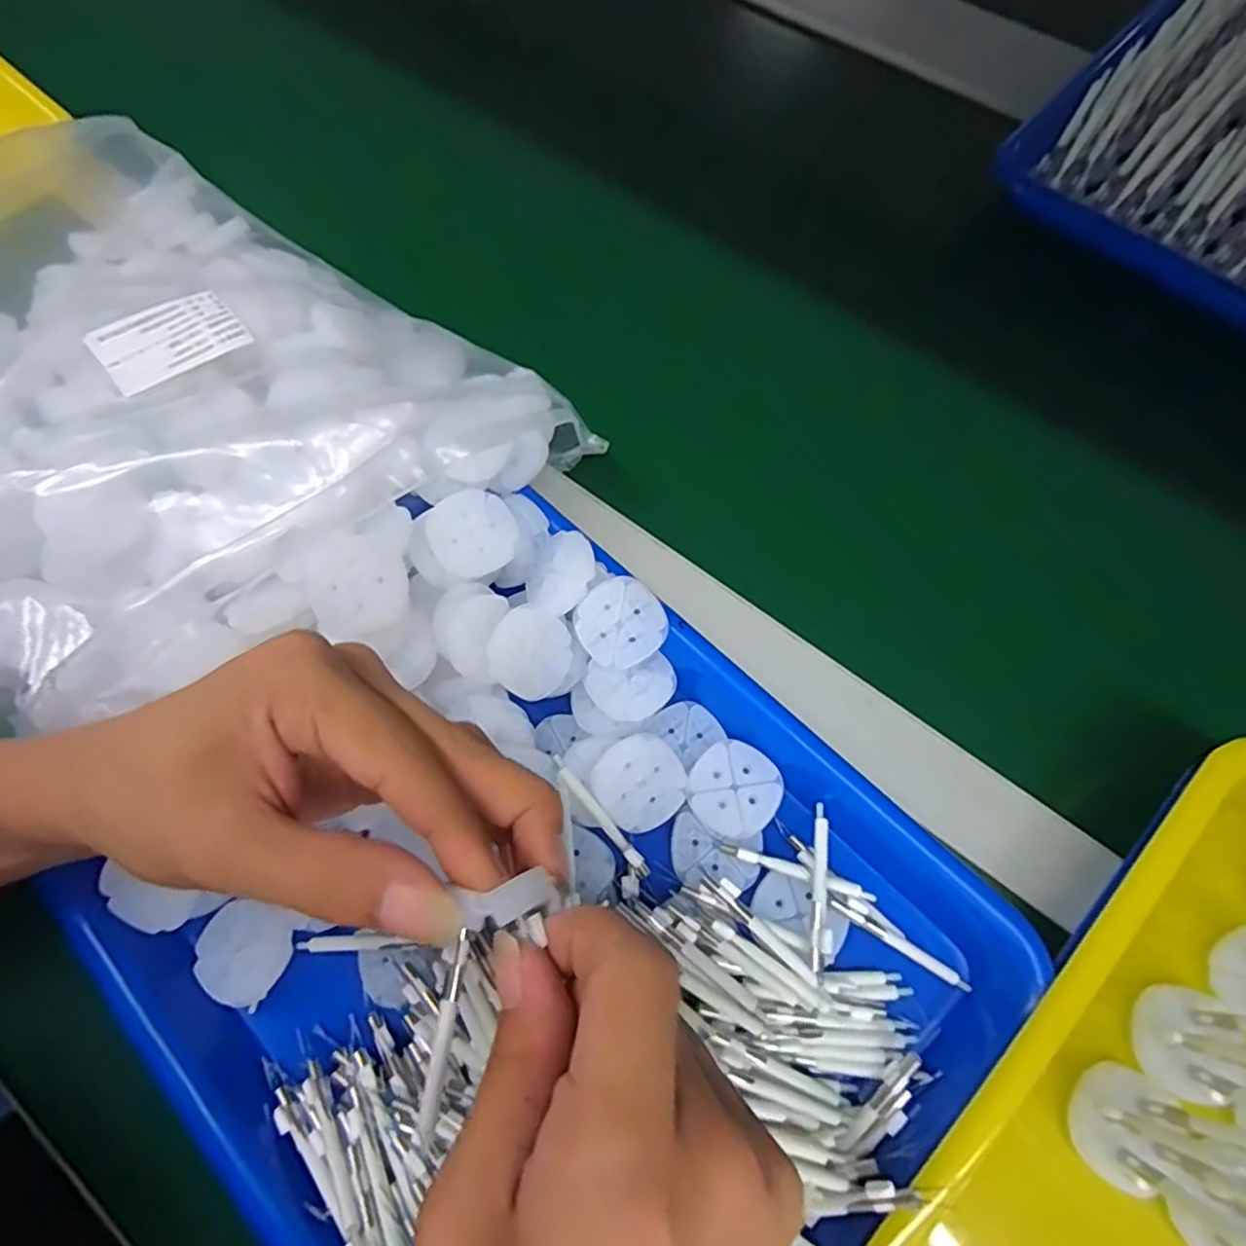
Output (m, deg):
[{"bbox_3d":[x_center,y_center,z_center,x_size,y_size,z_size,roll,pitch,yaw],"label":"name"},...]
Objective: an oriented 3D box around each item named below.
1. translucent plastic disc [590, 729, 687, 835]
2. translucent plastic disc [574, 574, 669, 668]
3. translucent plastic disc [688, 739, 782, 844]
[{"bbox_3d":[0.007,0.064,0.273,0.035,0.006,0.034,0,69,1],"label":"translucent plastic disc"},{"bbox_3d":[-0.001,0.000,0.283,0.035,0.004,0.034,0,99,1],"label":"translucent plastic disc"},{"bbox_3d":[0.045,0.067,0.275,0.035,0.004,0.036,0,69,1],"label":"translucent plastic disc"}]

